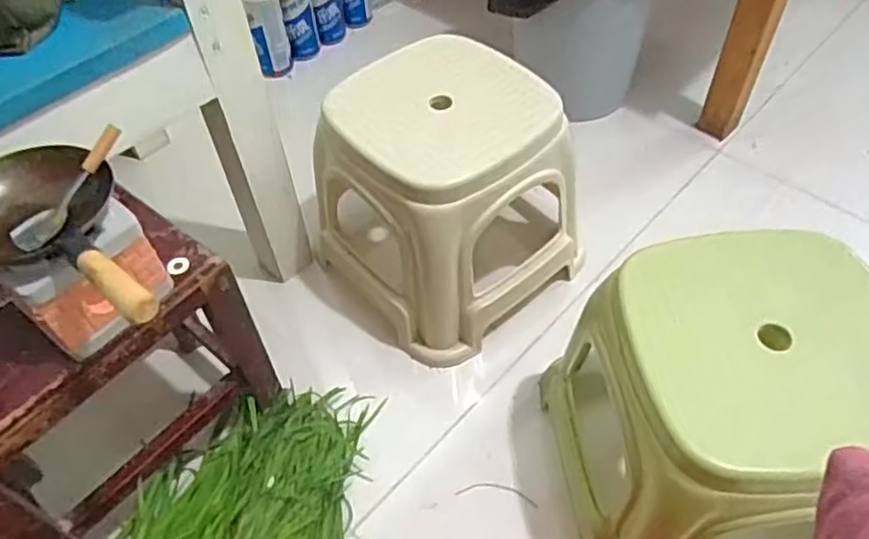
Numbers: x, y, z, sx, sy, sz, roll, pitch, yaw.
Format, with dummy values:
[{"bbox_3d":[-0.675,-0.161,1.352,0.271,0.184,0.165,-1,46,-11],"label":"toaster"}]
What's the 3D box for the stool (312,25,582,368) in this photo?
[{"bbox_3d":[0.014,-0.093,0.878,0.270,0.261,0.269,-38,59,-24],"label":"stool"}]

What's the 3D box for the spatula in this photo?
[{"bbox_3d":[-0.277,-0.062,0.520,0.028,0.018,0.112,30,82,24],"label":"spatula"}]

